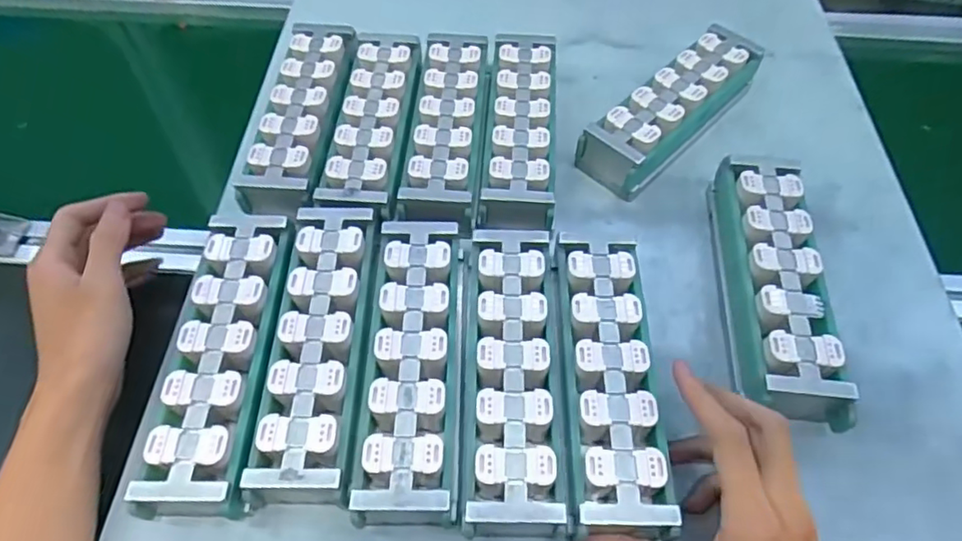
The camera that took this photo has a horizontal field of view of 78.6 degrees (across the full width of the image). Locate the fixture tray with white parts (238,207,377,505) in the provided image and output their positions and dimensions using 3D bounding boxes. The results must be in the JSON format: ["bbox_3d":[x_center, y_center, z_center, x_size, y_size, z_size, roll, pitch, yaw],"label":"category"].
[{"bbox_3d":[-0.103,0.049,0.382,0.053,0.047,0.192,0,57,1],"label":"fixture tray with white parts"}]

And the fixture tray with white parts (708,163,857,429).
[{"bbox_3d":[0.202,0.009,0.409,0.057,0.048,0.196,6,57,3],"label":"fixture tray with white parts"}]

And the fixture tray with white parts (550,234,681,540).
[{"bbox_3d":[0.082,0.066,0.373,0.066,0.048,0.189,0,57,1],"label":"fixture tray with white parts"}]

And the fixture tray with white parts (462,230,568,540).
[{"bbox_3d":[0.021,0.065,0.372,0.056,0.048,0.191,0,57,1],"label":"fixture tray with white parts"}]

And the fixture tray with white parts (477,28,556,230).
[{"bbox_3d":[0.034,-0.113,0.487,0.055,0.051,0.204,3,57,4],"label":"fixture tray with white parts"}]

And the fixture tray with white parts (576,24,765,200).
[{"bbox_3d":[0.166,-0.138,0.503,0.190,0.050,0.057,-40,66,-23],"label":"fixture tray with white parts"}]

